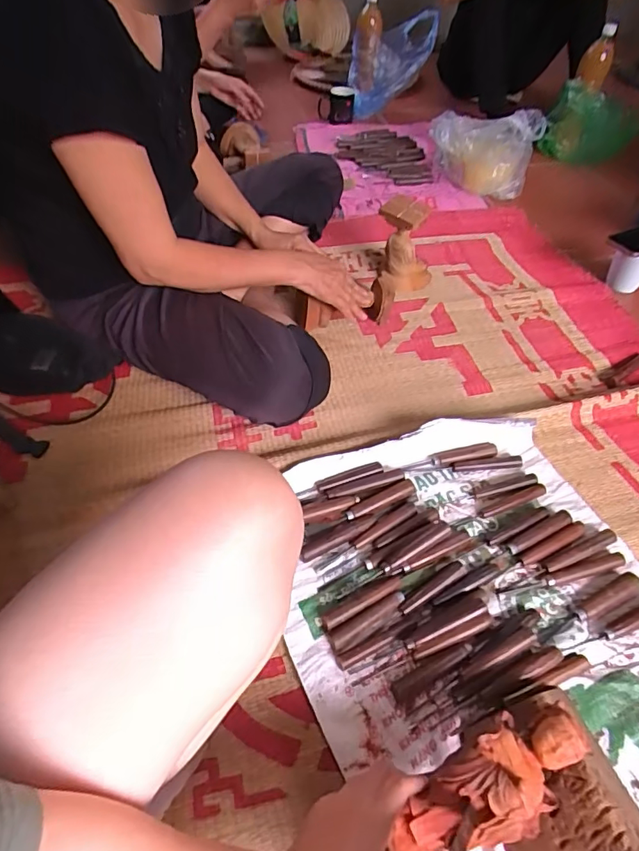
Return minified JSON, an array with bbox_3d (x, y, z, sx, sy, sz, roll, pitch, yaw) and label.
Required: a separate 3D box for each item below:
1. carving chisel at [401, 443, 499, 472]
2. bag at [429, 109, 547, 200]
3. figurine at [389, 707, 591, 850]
[{"bbox_3d":[0.207,0.051,0.761,0.153,0.016,0.018,-8,51,-9],"label":"carving chisel"},{"bbox_3d":[0.455,-0.794,1.387,0.305,0.156,0.240,19,52,14],"label":"bag"},{"bbox_3d":[0.153,0.326,0.432,0.193,0.048,0.073,-24,54,-9],"label":"figurine"}]

